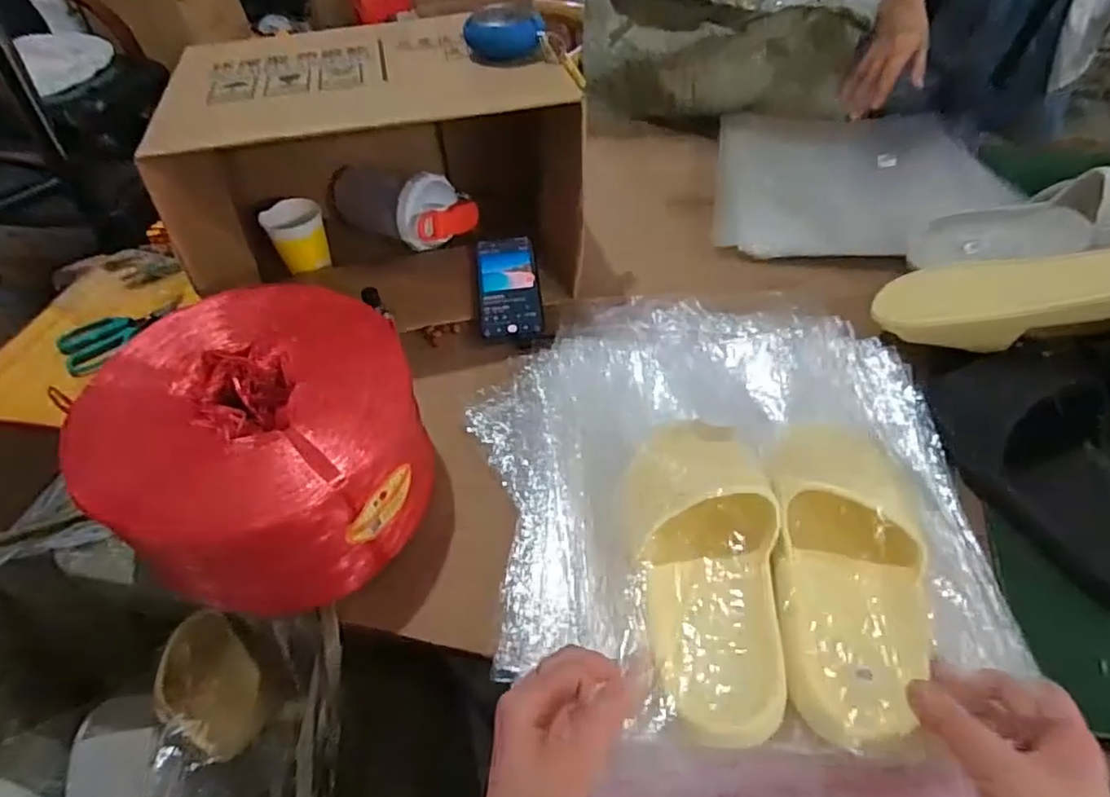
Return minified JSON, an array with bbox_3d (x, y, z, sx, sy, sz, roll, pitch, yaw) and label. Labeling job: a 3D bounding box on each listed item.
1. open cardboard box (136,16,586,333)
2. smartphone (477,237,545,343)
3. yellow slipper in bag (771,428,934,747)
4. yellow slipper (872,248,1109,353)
[{"bbox_3d":[-0.198,-0.262,0.731,0.395,0.250,0.281,-13,47,-7],"label":"open cardboard box"},{"bbox_3d":[-0.056,-0.135,0.751,0.072,0.005,0.163,-3,57,-8],"label":"smartphone"},{"bbox_3d":[0.211,0.099,0.451,0.105,0.058,0.276,10,42,13],"label":"yellow slipper in bag"},{"bbox_3d":[0.438,-0.096,0.588,0.248,0.059,0.090,0,37,51],"label":"yellow slipper"}]

